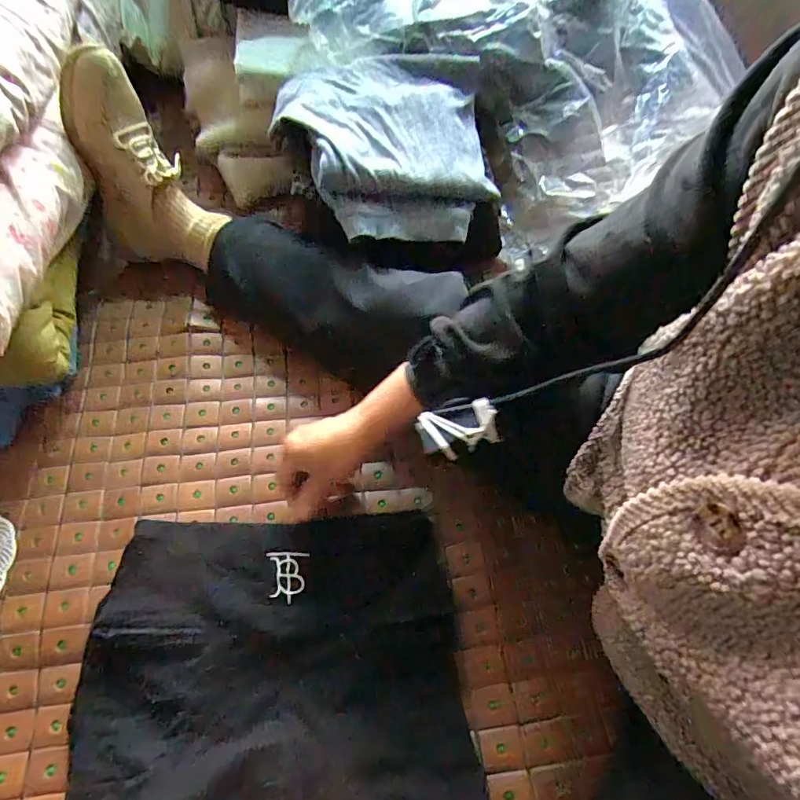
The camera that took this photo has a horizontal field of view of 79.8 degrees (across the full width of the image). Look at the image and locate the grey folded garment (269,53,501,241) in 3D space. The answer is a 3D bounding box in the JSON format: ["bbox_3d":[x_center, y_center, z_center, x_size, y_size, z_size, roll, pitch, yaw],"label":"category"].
[{"bbox_3d":[-0.008,-0.294,0.553,0.229,0.071,0.234,1,65,-1],"label":"grey folded garment"}]

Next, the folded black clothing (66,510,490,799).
[{"bbox_3d":[-0.100,0.248,0.413,0.322,0.026,0.286,-2,63,-3],"label":"folded black clothing"}]

